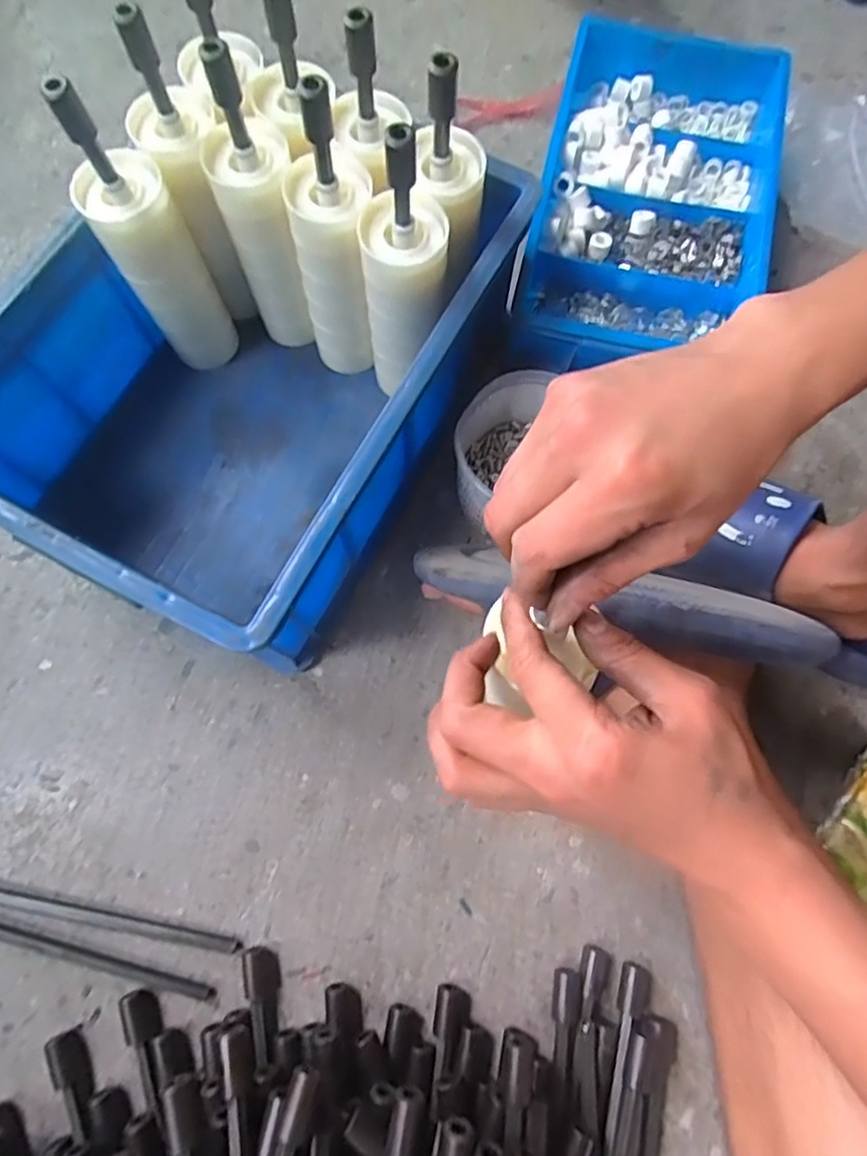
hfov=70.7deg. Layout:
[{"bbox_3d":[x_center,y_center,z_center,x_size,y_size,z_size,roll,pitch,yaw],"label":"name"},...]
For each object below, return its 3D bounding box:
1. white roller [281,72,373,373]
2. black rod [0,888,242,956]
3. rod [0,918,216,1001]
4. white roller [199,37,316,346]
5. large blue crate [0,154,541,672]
[{"bbox_3d":[-0.074,-0.249,0.460,0.059,0.230,0.068,-7,75,-2],"label":"white roller"},{"bbox_3d":[-0.254,0.240,0.437,0.232,0.010,0.015,11,75,3],"label":"black rod"},{"bbox_3d":[-0.271,0.261,0.434,0.235,0.012,0.018,14,75,4],"label":"rod"},{"bbox_3d":[-0.129,-0.272,0.470,0.058,0.228,0.062,-16,75,-4],"label":"white roller"},{"bbox_3d":[-0.140,-0.160,0.484,0.287,0.152,0.382,27,76,7],"label":"large blue crate"}]

